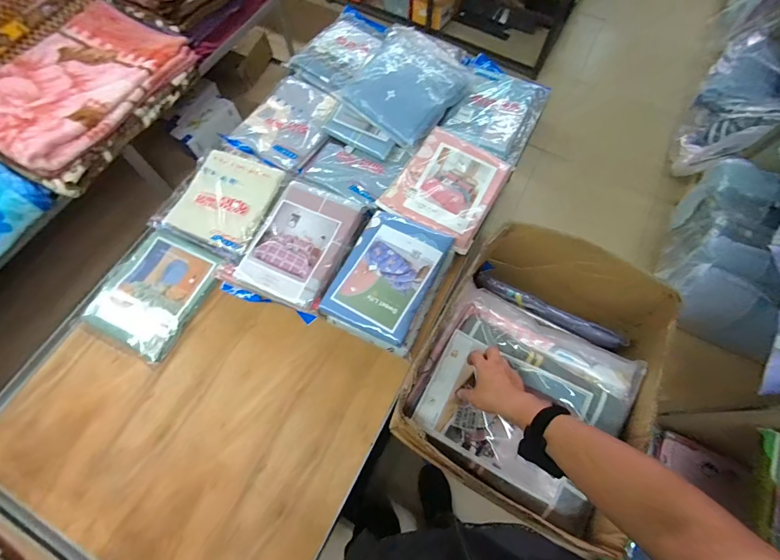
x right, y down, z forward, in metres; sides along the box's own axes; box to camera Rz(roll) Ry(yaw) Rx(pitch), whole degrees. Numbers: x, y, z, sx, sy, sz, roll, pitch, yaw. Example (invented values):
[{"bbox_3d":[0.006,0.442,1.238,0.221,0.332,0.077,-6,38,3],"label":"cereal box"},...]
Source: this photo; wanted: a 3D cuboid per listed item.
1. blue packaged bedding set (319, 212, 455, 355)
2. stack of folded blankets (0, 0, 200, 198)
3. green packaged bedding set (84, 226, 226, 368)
[{"bbox_3d":[-0.001,-0.012,1.045,0.263,0.067,0.354,25,69,9],"label":"blue packaged bedding set"},{"bbox_3d":[-1.038,-0.652,1.236,0.466,0.153,0.664,28,70,10],"label":"stack of folded blankets"},{"bbox_3d":[-0.675,0.031,1.063,0.262,0.052,0.339,25,69,9],"label":"green packaged bedding set"}]

